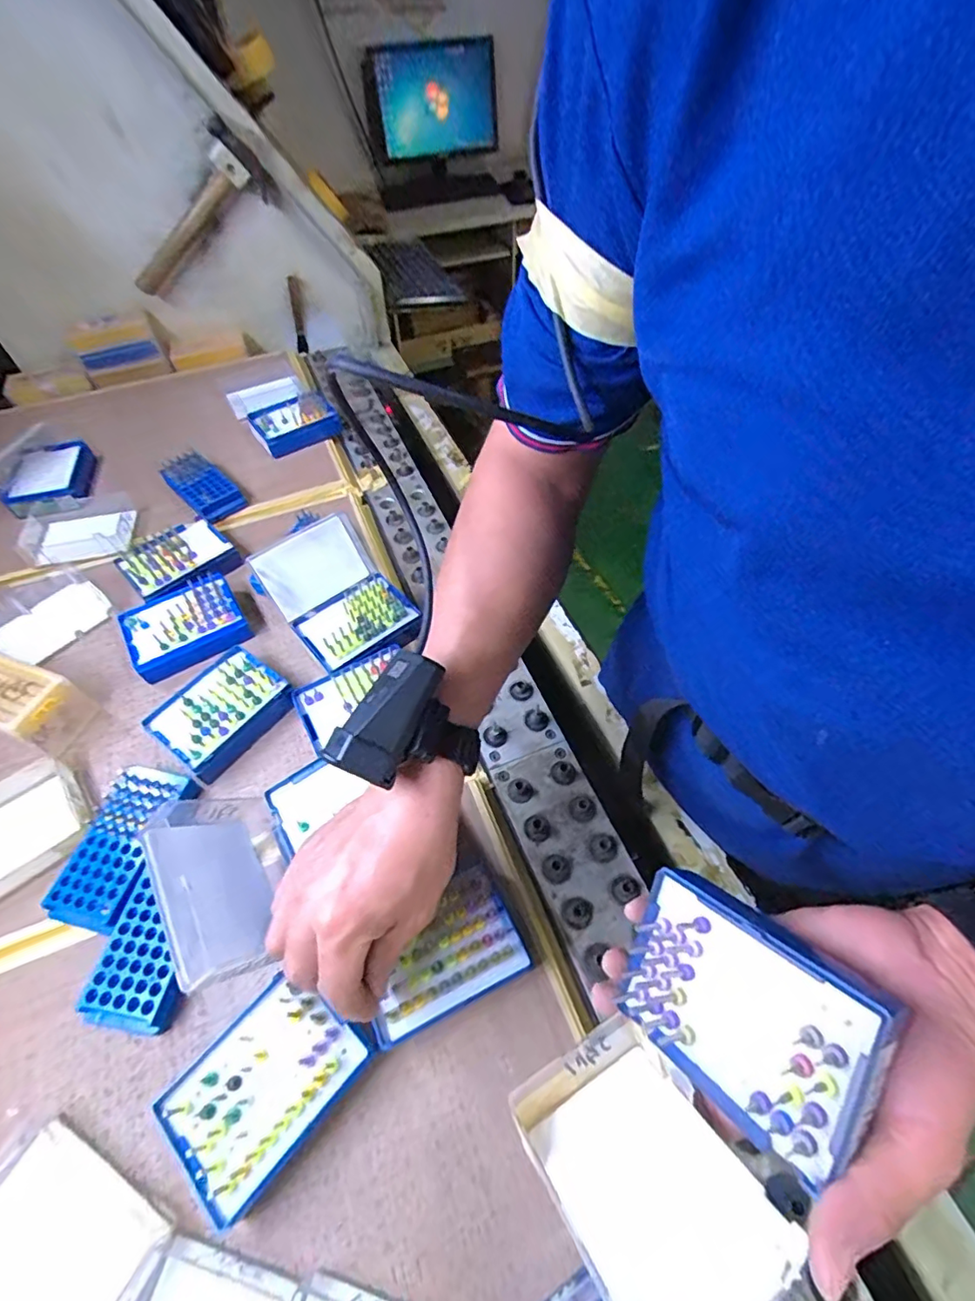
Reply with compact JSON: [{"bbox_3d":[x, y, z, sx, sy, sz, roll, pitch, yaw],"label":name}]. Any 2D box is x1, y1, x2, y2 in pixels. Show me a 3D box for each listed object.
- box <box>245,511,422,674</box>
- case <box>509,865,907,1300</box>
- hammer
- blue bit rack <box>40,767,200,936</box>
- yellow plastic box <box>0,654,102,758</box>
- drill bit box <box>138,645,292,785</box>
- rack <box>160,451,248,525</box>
[{"bbox_3d":[-0.147,-0.053,0.534,0.109,0.075,0.147,-34,60,-21],"label":"box"},{"bbox_3d":[0.087,0.192,0.246,0.076,0.156,0.116,15,4,-32],"label":"case"},{"bbox_3d":[-0.417,-0.614,0.779,0.242,0.124,0.025,-43,88,16],"label":"hammer"},{"bbox_3d":[-0.278,0.147,0.414,0.058,0.033,0.118,10,55,8],"label":"blue bit rack"},{"bbox_3d":[-0.426,0.043,0.481,0.129,0.055,0.056,16,56,13],"label":"yellow plastic box"},{"bbox_3d":[-0.236,0.055,0.482,0.086,0.028,0.103,32,61,22],"label":"drill bit box"},{"bbox_3d":[-0.353,-0.202,0.672,0.057,0.030,0.122,-38,62,-23],"label":"rack"}]

